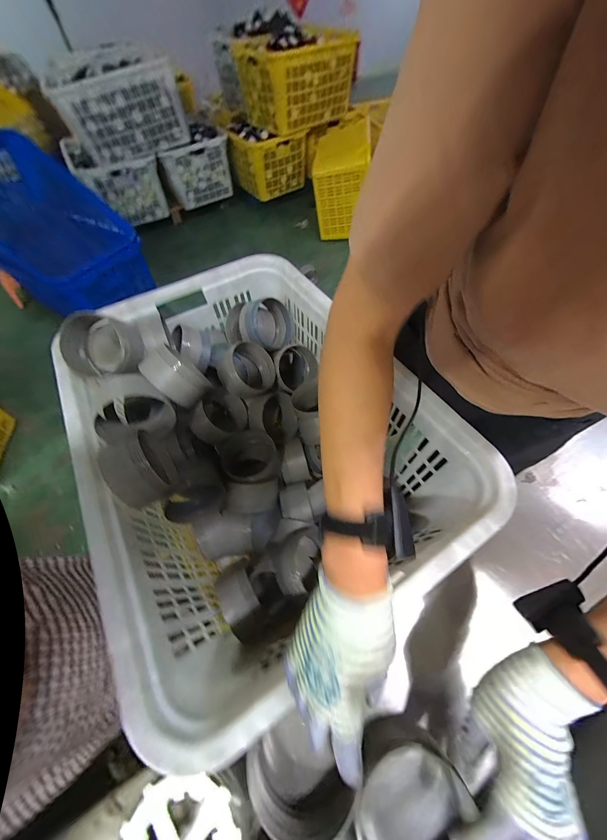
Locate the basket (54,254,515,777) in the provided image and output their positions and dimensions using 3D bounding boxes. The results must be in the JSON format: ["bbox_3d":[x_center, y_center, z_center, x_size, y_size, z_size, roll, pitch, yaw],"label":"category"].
[{"bbox_3d":[-0.121,0.034,0.625,0.568,0.337,0.801,-28,62,-18],"label":"basket"}]

